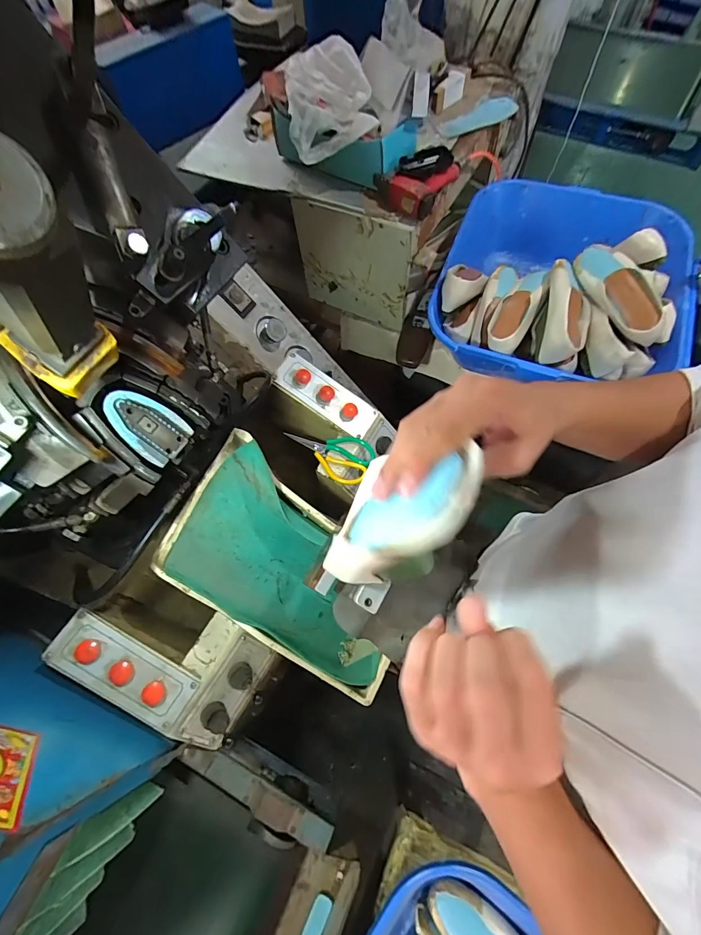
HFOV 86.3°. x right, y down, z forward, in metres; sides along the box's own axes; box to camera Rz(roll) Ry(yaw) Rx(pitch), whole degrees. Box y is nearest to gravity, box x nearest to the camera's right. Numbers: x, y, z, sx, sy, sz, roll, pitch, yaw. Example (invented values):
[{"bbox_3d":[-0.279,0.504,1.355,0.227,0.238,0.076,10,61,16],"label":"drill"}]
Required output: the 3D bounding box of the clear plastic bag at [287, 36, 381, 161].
[{"bbox_3d":[-0.050,-0.729,0.742,0.166,0.101,0.189,-16,66,-4],"label":"clear plastic bag"}]

